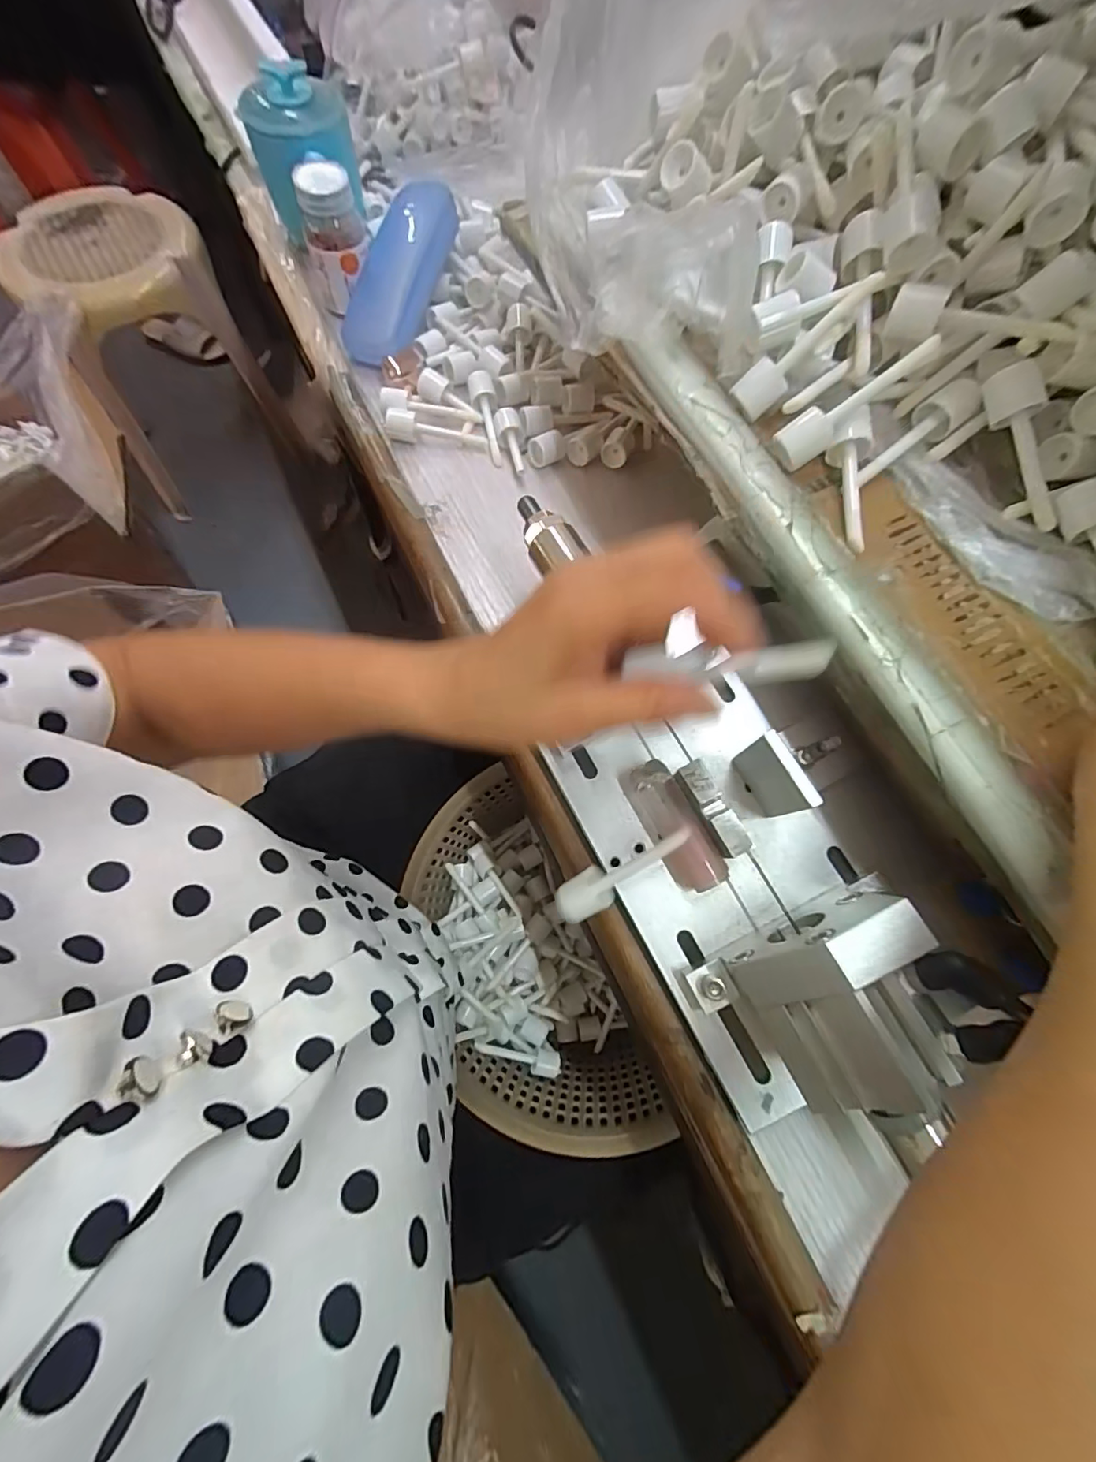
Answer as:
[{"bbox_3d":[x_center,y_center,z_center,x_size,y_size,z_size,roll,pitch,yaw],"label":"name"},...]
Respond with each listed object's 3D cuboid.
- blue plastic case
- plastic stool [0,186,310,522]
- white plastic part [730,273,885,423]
[{"bbox_3d":[-0.120,-0.363,0.424,0.067,0.031,0.142,23,92,6],"label":"blue plastic case"},{"bbox_3d":[-0.805,-0.779,1.113,0.342,0.420,0.354,-33,75,-13],"label":"plastic stool"},{"bbox_3d":[0.127,-0.190,0.260,0.076,0.014,0.017,-39,74,18],"label":"white plastic part"}]

